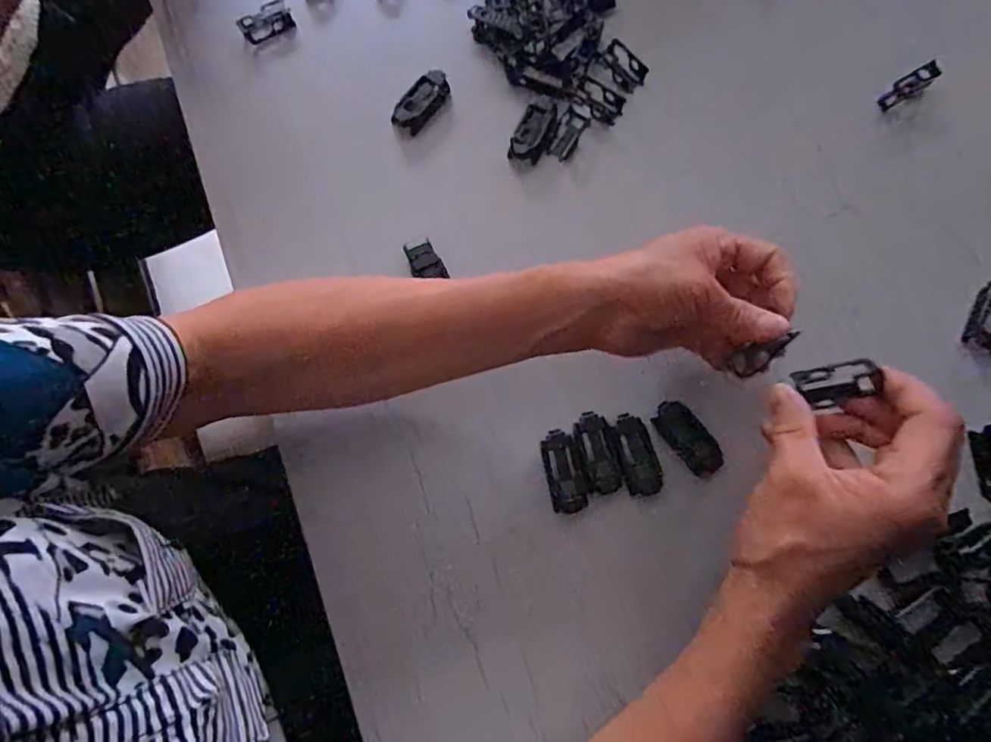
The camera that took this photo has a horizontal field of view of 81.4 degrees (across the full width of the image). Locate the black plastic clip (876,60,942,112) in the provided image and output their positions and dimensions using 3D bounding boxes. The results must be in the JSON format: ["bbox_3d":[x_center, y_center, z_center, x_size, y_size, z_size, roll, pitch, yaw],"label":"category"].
[{"bbox_3d":[0.296,-0.204,0.414,0.042,0.012,0.013,-34,78,17],"label":"black plastic clip"}]

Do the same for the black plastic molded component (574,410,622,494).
[{"bbox_3d":[0.063,0.052,0.360,0.023,0.005,0.050,-14,79,-3],"label":"black plastic molded component"}]

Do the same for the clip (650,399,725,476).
[{"bbox_3d":[0.121,0.042,0.361,0.023,0.005,0.050,-37,81,-7],"label":"clip"}]

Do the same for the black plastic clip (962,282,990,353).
[{"bbox_3d":[0.326,-0.037,0.376,0.025,0.006,0.052,26,79,5],"label":"black plastic clip"}]

